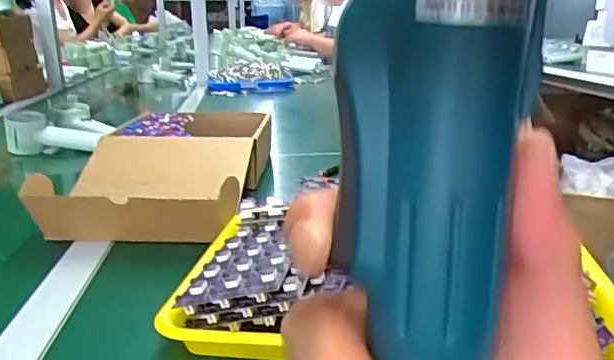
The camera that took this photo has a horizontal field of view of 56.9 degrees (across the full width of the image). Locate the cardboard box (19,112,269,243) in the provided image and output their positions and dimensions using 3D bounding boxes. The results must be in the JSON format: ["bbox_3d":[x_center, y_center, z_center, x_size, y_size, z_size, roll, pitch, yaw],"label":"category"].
[{"bbox_3d":[-0.177,-0.016,0.752,0.217,0.068,0.374,0,17,2],"label":"cardboard box"}]

